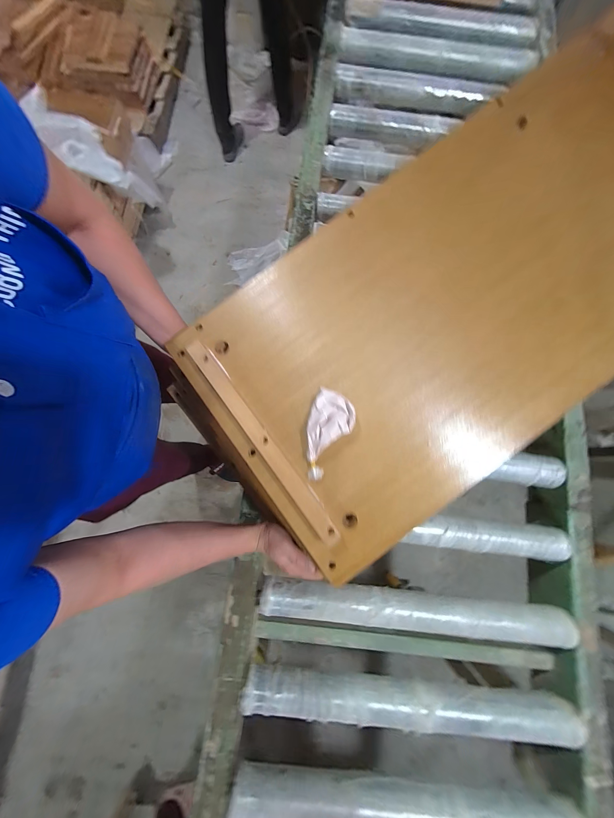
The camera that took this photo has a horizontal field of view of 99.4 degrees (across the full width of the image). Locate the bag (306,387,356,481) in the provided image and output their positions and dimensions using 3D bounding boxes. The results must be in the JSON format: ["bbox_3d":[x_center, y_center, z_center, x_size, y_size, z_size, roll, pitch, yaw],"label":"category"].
[{"bbox_3d":[0.026,0.034,0.334,0.055,0.025,0.113,15,79,2],"label":"bag"}]

